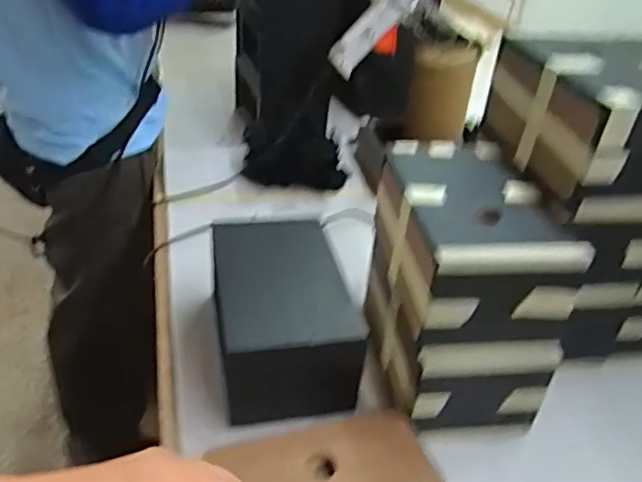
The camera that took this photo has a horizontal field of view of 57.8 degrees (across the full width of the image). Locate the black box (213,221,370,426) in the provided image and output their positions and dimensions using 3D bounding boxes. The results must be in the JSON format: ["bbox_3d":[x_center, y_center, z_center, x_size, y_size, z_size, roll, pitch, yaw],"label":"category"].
[{"bbox_3d":[-0.042,0.076,0.645,0.139,0.107,0.208,-3,36,-11],"label":"black box"}]

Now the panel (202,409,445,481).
[{"bbox_3d":[-0.001,0.201,0.515,0.193,0.022,0.100,-7,38,-17],"label":"panel"}]

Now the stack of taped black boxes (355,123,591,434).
[{"bbox_3d":[0.140,0.039,0.613,0.133,0.210,0.225,-1,36,-9],"label":"stack of taped black boxes"}]

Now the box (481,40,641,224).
[{"bbox_3d":[0.337,-0.135,0.614,0.268,0.121,0.217,-4,37,-13],"label":"box"}]

